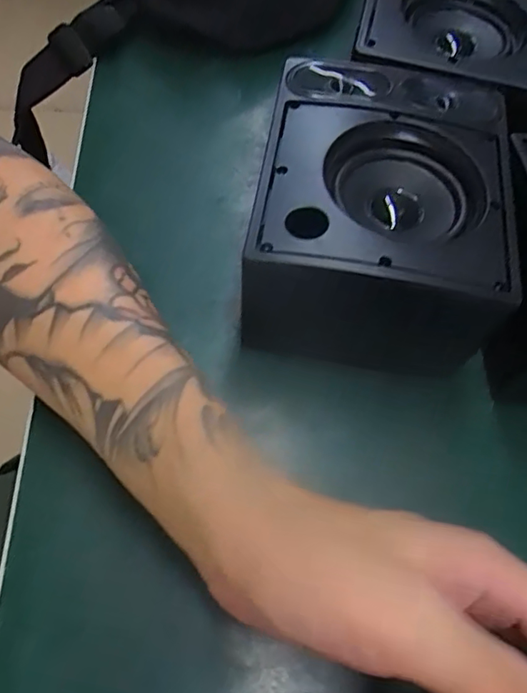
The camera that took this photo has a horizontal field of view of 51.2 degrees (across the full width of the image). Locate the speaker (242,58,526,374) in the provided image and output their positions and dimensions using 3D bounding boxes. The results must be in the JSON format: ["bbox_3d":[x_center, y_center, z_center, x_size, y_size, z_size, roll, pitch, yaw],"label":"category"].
[{"bbox_3d":[0.057,-0.065,0.291,0.117,0.079,0.149,9,61,1],"label":"speaker"}]

